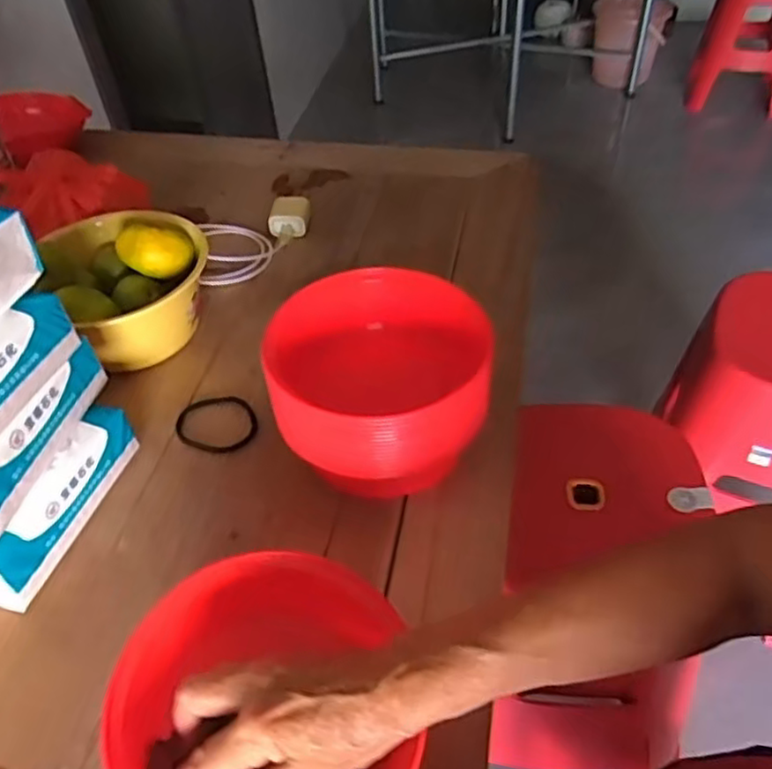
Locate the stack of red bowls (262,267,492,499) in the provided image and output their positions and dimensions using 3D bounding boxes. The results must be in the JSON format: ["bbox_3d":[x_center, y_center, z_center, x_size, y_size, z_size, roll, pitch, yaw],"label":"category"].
[{"bbox_3d":[-0.004,0.006,0.550,0.162,0.116,0.165,-1,46,6],"label":"stack of red bowls"}]

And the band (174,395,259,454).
[{"bbox_3d":[-0.149,0.034,0.610,0.072,0.006,0.064,17,49,19],"label":"band"}]

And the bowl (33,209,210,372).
[{"bbox_3d":[-0.244,-0.094,0.670,0.146,0.099,0.151,-2,46,2],"label":"bowl"}]

